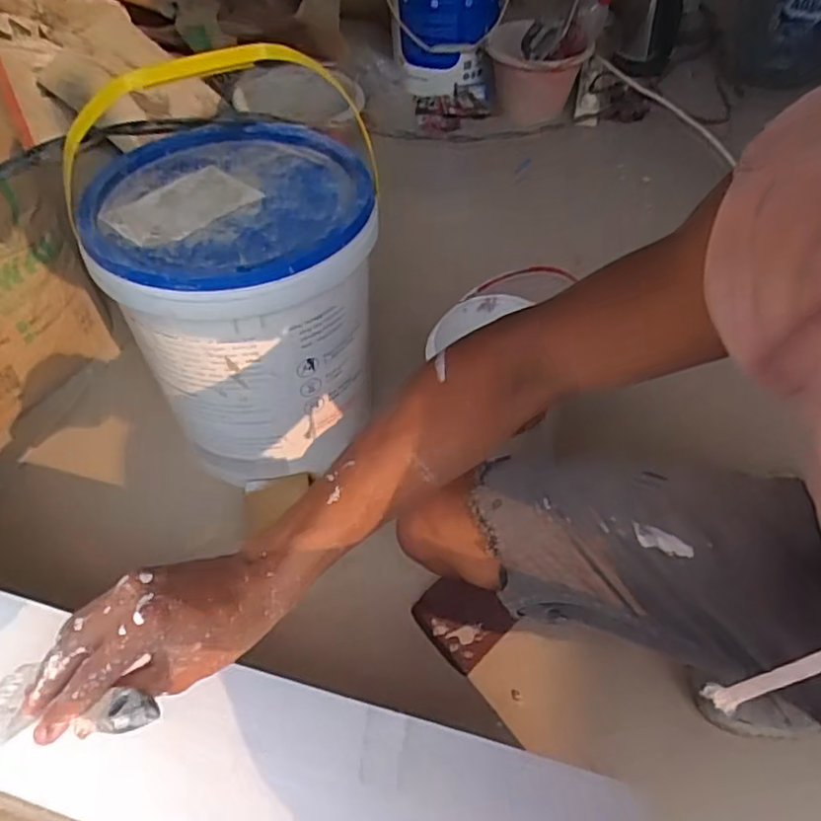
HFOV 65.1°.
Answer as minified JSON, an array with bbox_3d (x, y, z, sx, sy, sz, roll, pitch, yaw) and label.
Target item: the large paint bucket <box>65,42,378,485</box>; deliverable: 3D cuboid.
[{"bbox_3d":[-0.185,-0.173,0.738,0.279,0.471,0.287,0,49,0],"label":"large paint bucket"}]

